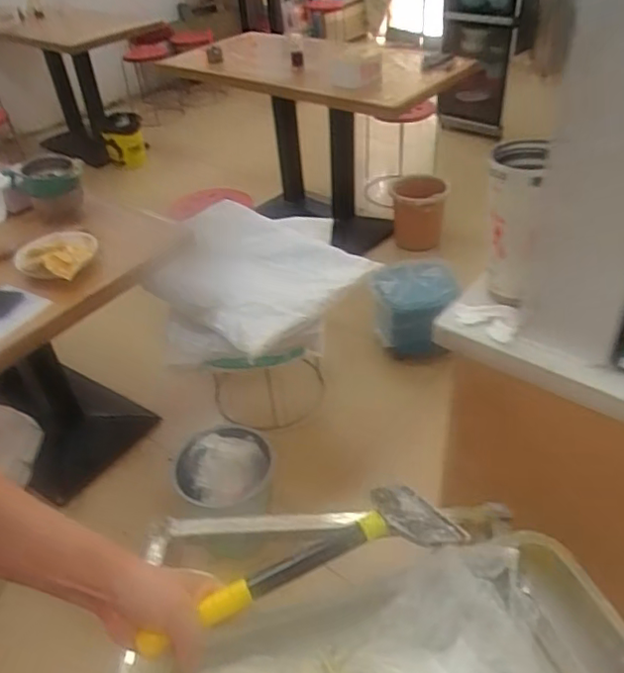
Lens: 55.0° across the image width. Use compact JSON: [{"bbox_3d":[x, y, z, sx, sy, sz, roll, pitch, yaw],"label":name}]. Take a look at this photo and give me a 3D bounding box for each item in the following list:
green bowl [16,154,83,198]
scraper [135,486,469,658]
[{"bbox_3d":[-0.608,-0.376,1.396,0.114,0.059,0.123,-3,39,3],"label":"green bowl"},{"bbox_3d":[-0.012,0.196,0.507,0.269,0.018,0.076,-22,42,-7],"label":"scraper"}]

